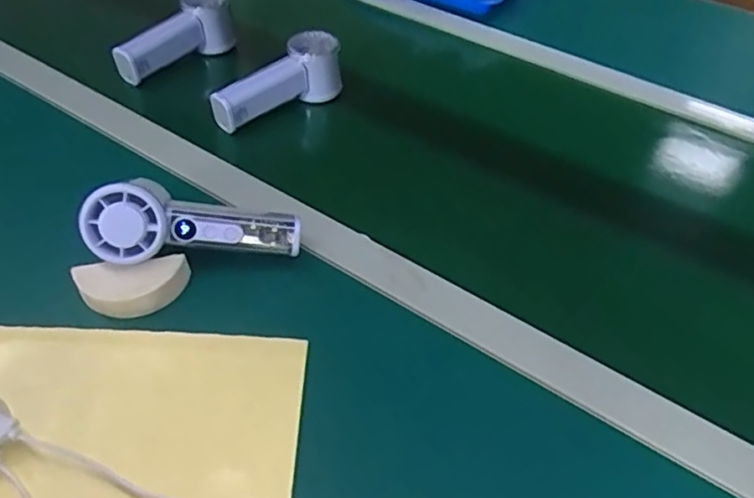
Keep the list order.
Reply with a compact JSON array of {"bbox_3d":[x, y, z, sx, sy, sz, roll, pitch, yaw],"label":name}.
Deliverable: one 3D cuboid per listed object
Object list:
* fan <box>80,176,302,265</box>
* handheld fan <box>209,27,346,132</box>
[{"bbox_3d":[-0.140,-0.018,0.456,0.155,0.059,0.053,5,12,-18],"label":"fan"},{"bbox_3d":[-0.108,-0.175,0.617,0.150,0.062,0.047,-30,55,-31],"label":"handheld fan"}]

